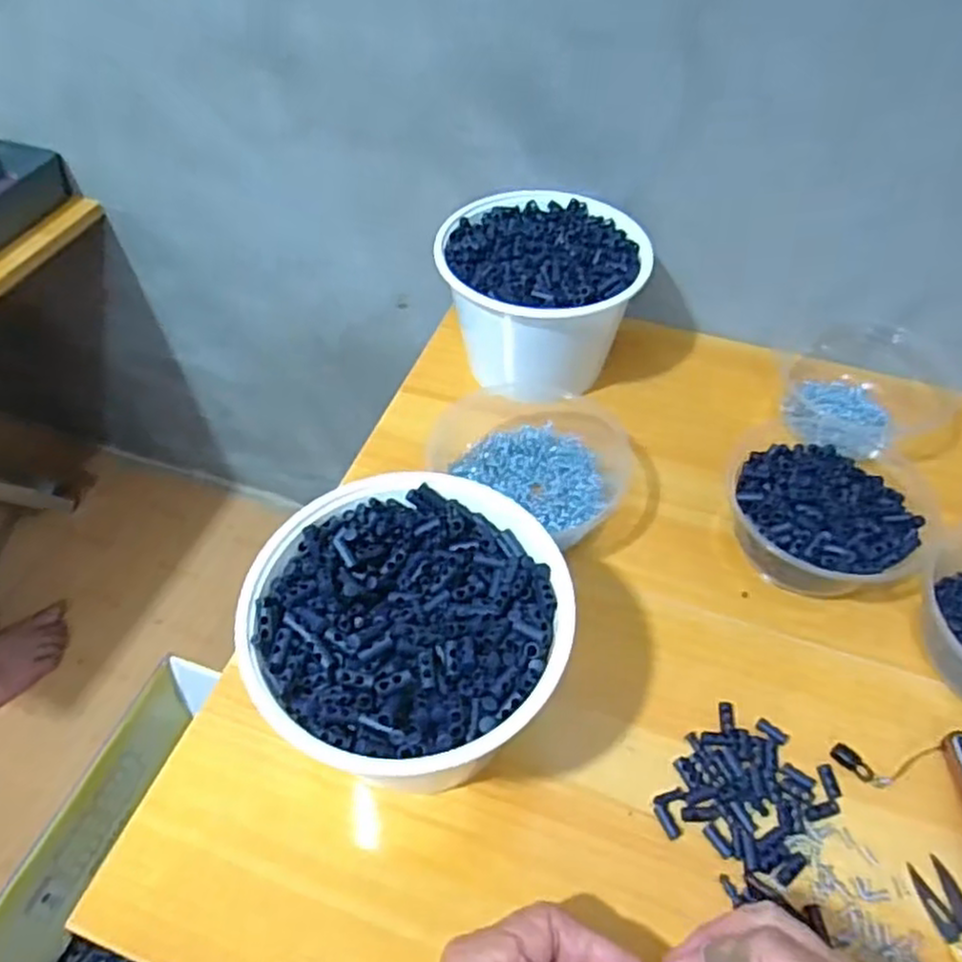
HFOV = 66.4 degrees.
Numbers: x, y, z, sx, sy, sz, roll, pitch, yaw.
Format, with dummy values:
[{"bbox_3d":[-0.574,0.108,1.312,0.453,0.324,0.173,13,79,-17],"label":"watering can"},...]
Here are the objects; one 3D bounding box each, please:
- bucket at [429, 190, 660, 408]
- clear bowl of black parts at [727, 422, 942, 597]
[{"bbox_3d":[0.049,-0.157,0.628,0.157,0.111,0.143,0,51,-1],"label":"bucket"},{"bbox_3d":[0.238,0.022,0.512,0.132,0.046,0.134,0,51,-1],"label":"clear bowl of black parts"}]

